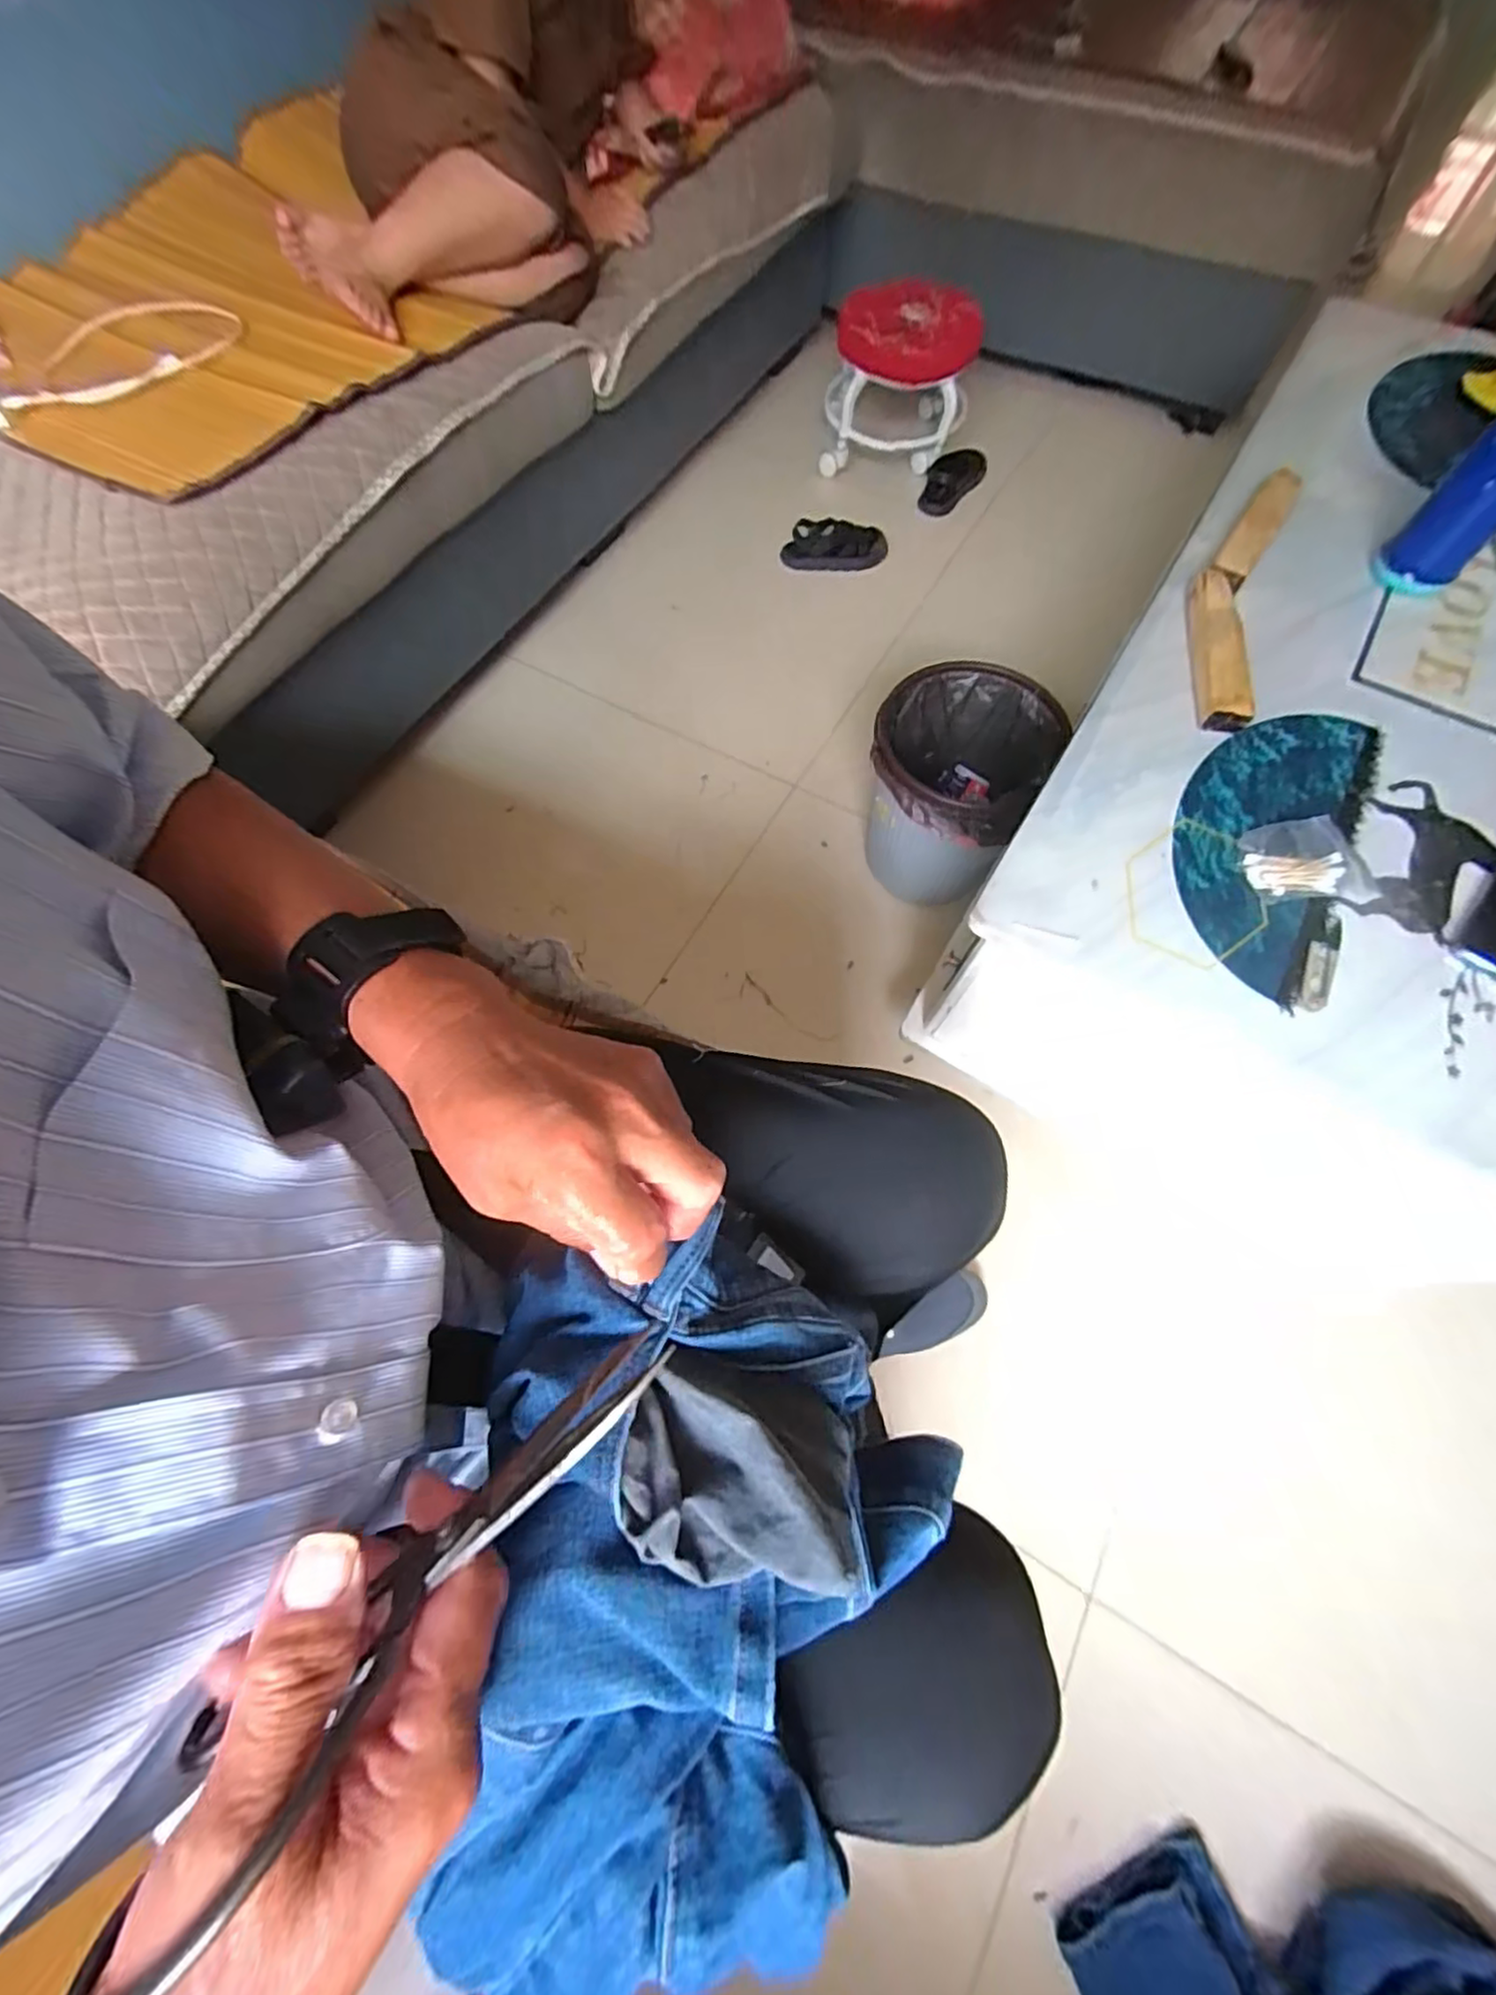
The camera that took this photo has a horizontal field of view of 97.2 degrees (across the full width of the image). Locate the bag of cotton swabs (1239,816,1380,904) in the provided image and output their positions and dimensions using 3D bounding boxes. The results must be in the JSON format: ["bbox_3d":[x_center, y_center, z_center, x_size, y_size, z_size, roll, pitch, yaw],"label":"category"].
[{"bbox_3d":[0.510,-0.124,0.604,0.108,0.020,0.083,0,68,0],"label":"bag of cotton swabs"}]

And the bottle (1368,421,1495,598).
[{"bbox_3d":[0.754,-0.527,0.673,0.073,0.207,0.071,-13,68,-5],"label":"bottle"}]

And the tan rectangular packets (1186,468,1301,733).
[{"bbox_3d":[0.545,-0.461,0.735,0.085,0.035,0.424,21,69,9],"label":"tan rectangular packets"}]

